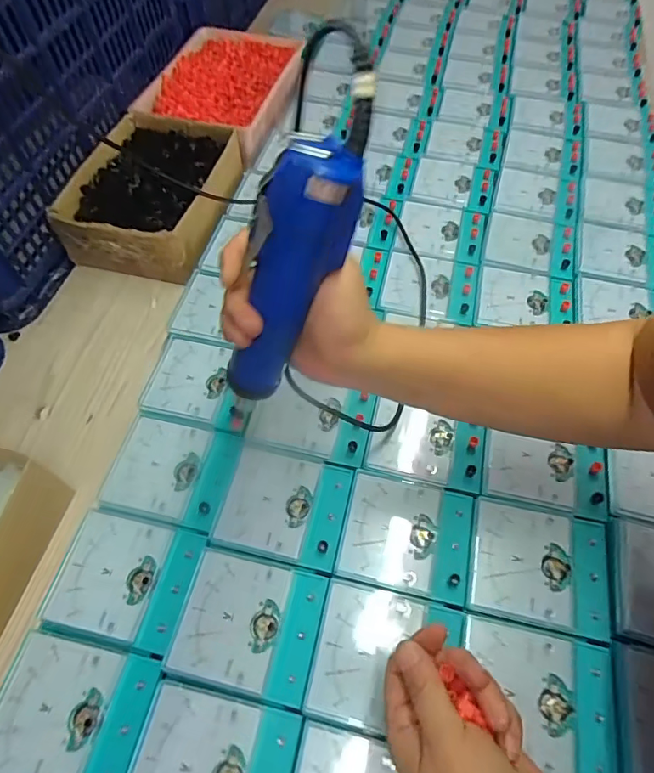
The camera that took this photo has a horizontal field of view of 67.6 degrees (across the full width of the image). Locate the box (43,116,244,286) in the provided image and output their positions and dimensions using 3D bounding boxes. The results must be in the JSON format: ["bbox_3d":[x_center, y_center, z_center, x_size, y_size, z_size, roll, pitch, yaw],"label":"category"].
[{"bbox_3d":[-0.229,-0.260,0.673,0.190,0.085,0.235,10,59,7],"label":"box"}]

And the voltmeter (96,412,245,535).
[{"bbox_3d":[-0.149,0.086,0.486,0.117,0.036,0.098,12,59,8],"label":"voltmeter"}]

